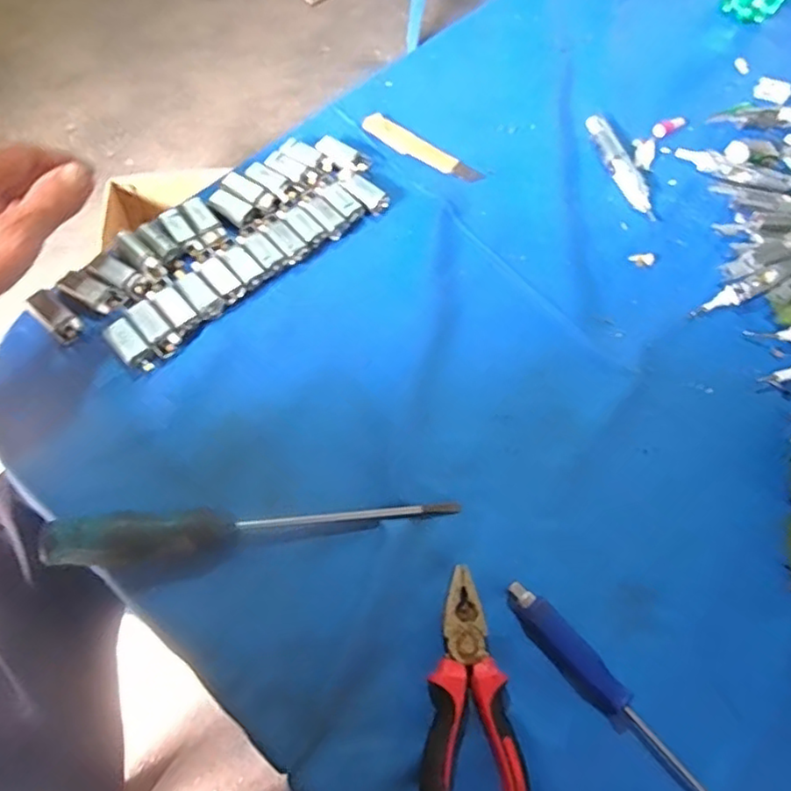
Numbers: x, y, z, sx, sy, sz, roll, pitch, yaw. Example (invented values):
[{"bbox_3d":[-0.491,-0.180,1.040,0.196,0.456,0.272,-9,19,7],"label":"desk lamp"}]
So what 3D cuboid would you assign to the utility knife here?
[{"bbox_3d":[0.024,-0.222,0.551,0.115,0.006,0.028,32,66,8],"label":"utility knife"}]

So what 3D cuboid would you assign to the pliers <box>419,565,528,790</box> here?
[{"bbox_3d":[0.039,0.186,0.349,0.055,0.022,0.159,-3,66,-8],"label":"pliers"}]

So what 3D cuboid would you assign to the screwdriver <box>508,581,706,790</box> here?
[{"bbox_3d":[0.133,0.185,0.359,0.020,0.020,0.181,-36,74,-21],"label":"screwdriver"}]

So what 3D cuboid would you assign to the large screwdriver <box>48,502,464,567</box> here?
[{"bbox_3d":[-0.082,0.080,0.380,0.244,0.034,0.024,-4,66,-9],"label":"large screwdriver"}]

